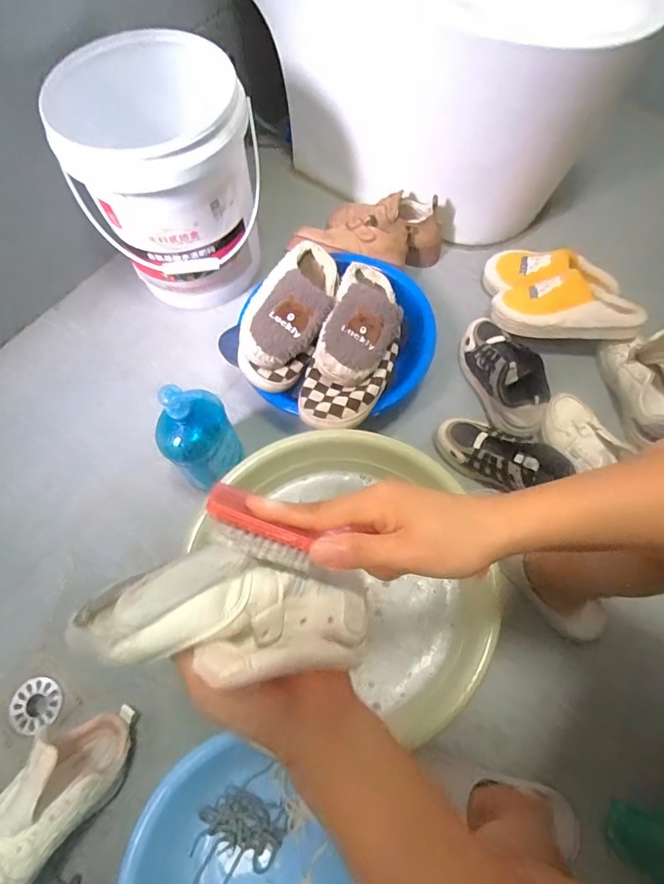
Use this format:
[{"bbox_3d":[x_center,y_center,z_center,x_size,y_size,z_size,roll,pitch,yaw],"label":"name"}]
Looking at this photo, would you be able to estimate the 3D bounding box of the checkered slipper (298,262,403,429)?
[{"bbox_3d":[0.043,-0.167,0.754,0.125,0.071,0.313,19,67,10],"label":"checkered slipper"}]

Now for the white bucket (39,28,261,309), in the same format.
[{"bbox_3d":[-0.285,-0.459,0.870,0.291,0.357,0.305,-1,65,1],"label":"white bucket"}]

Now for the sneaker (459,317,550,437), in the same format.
[{"bbox_3d":[0.301,-0.122,0.839,0.090,0.088,0.229,-17,66,-6],"label":"sneaker"}]

